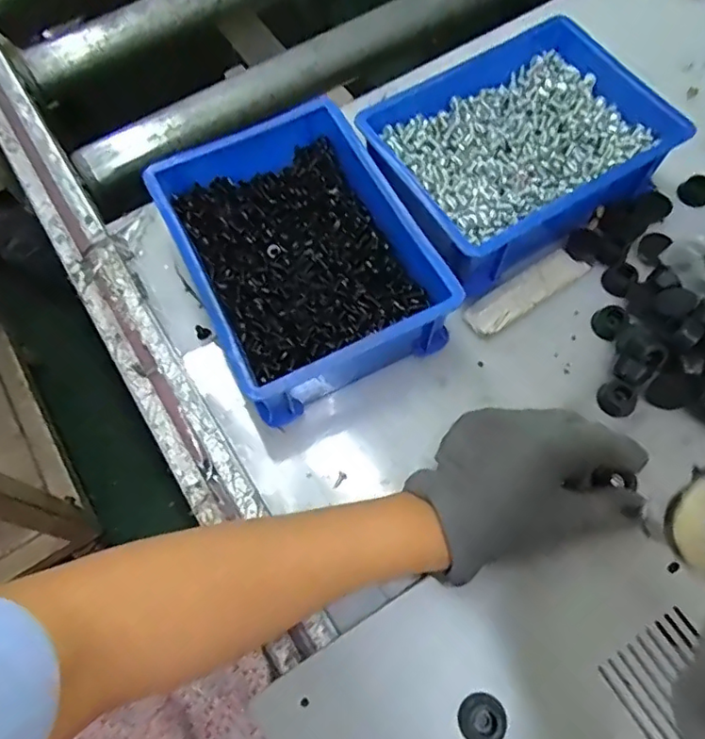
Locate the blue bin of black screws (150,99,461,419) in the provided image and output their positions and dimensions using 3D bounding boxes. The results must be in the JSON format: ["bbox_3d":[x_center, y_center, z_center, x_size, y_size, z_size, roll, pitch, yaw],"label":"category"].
[{"bbox_3d":[-0.032,-0.078,0.409,0.152,0.066,0.199,-25,68,-10],"label":"blue bin of black screws"}]

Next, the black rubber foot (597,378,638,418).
[{"bbox_3d":[0.176,0.020,0.389,0.024,0.015,0.018,34,71,15],"label":"black rubber foot"}]

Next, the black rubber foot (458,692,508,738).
[{"bbox_3d":[0.068,0.182,0.303,0.024,0.014,0.024,-43,72,-16],"label":"black rubber foot"}]

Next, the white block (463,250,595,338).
[{"bbox_3d":[0.126,-0.057,0.423,0.100,0.006,0.026,-33,69,-13],"label":"white block"}]

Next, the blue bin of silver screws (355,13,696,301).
[{"bbox_3d":[0.115,-0.160,0.432,0.202,0.058,0.154,-29,69,-11],"label":"blue bin of silver screws"}]

